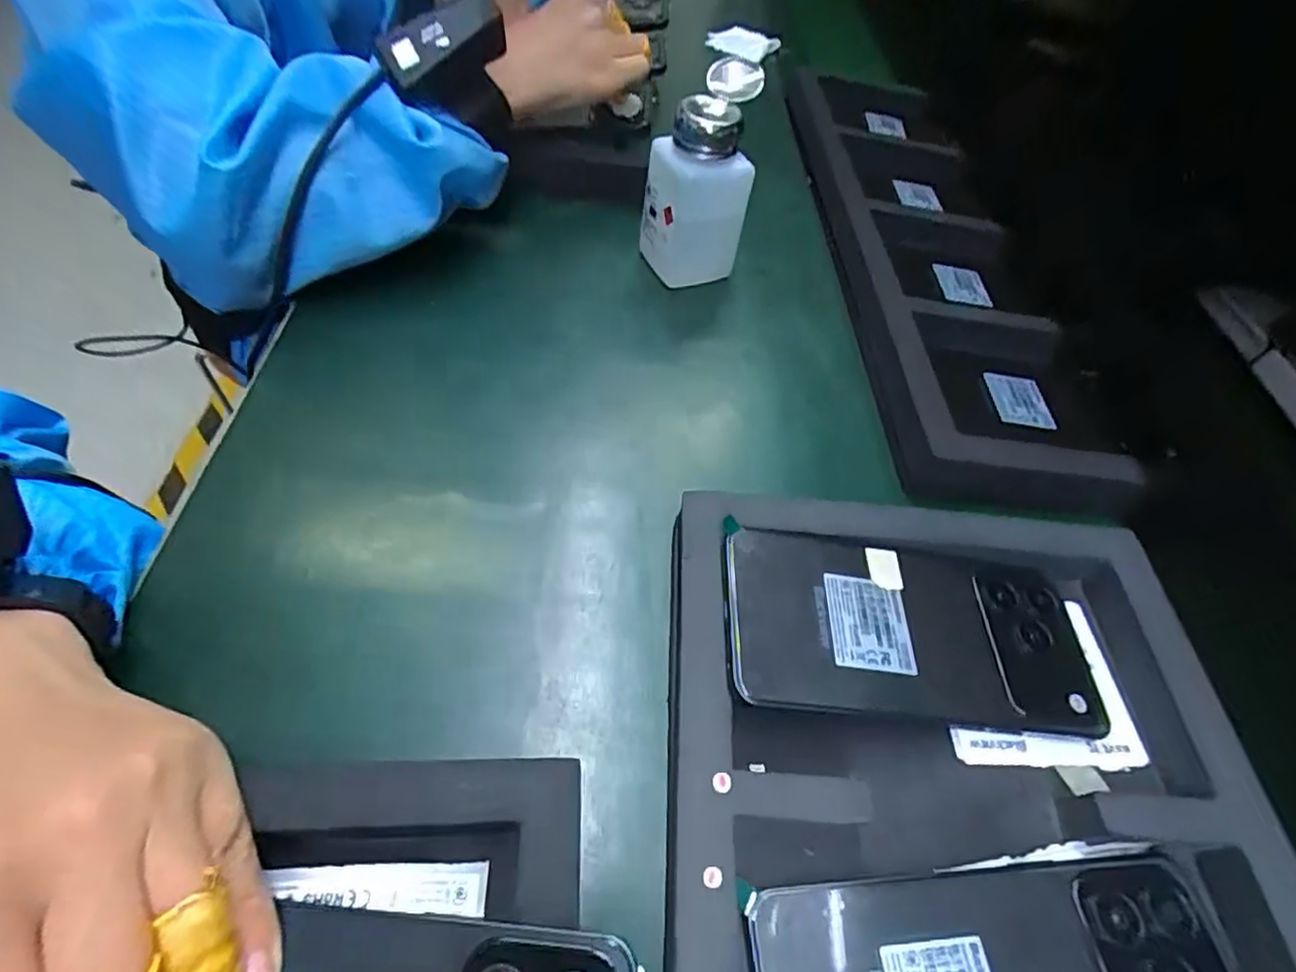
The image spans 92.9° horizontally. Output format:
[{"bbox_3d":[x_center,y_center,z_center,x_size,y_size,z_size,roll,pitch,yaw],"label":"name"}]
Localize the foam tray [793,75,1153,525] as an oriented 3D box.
[{"bbox_3d":[0.205,-0.197,0.471,0.167,0.042,0.496,10,54,-9],"label":"foam tray"}]

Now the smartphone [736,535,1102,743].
[{"bbox_3d":[0.110,0.059,0.258,0.156,0.009,0.076,8,54,-10],"label":"smartphone"}]

